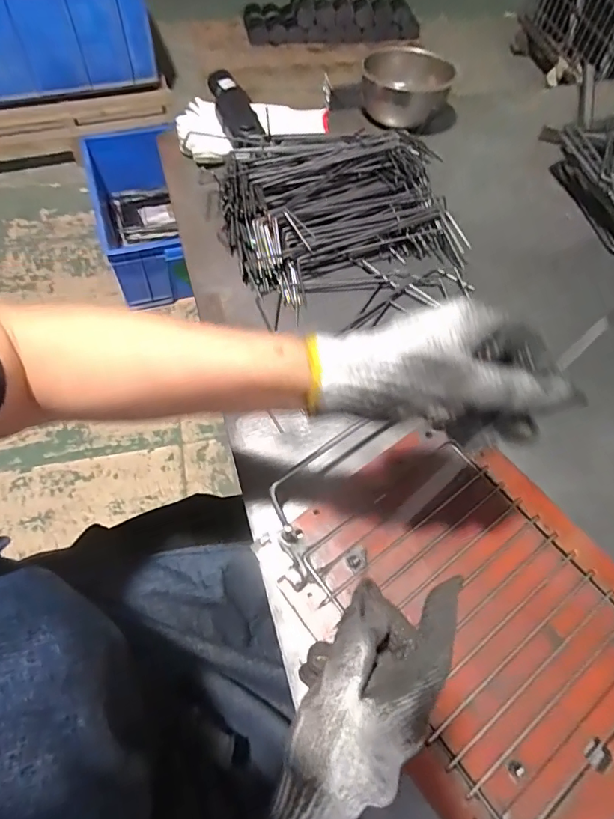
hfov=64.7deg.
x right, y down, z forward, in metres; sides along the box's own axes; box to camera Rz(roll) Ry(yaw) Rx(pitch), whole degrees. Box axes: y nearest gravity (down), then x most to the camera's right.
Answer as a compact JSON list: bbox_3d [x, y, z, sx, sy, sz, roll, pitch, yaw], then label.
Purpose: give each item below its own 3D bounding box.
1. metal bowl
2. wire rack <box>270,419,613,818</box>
[{"bbox_3d":[0.152,-0.500,0.754,0.130,0.067,0.130,1,62,-3],"label":"metal bowl"},{"bbox_3d":[0.149,0.169,0.391,0.190,0.027,0.384,-35,69,-20],"label":"wire rack"}]

